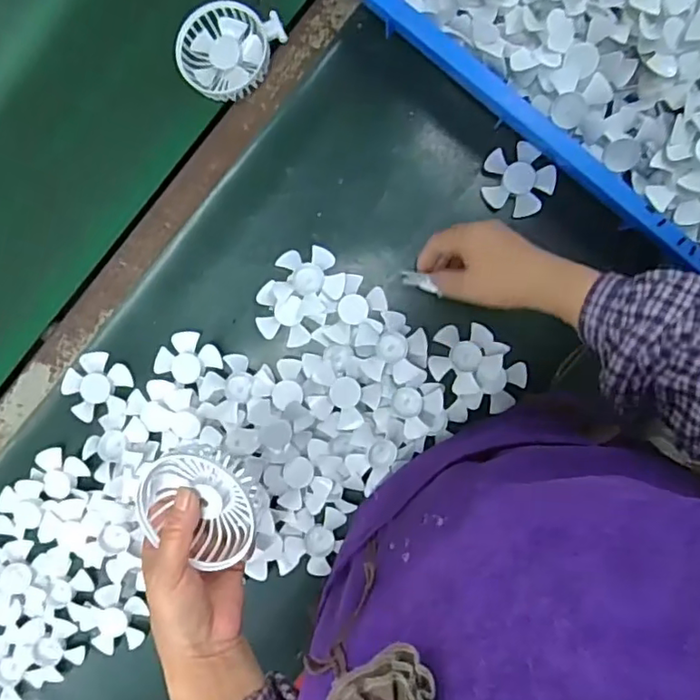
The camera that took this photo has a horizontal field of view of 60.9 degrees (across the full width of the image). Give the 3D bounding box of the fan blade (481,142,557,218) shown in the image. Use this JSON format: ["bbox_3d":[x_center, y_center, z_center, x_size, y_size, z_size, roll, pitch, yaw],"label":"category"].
[{"bbox_3d":[0.173,-0.175,0.610,0.070,0.009,0.069,0,93,5],"label":"fan blade"}]

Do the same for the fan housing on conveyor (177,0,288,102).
[{"bbox_3d":[-0.127,-0.307,0.607,0.092,0.028,0.096,0,93,5],"label":"fan housing on conveyor"}]

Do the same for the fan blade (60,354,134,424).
[{"bbox_3d":[-0.269,0.038,0.636,0.071,0.011,0.070,0,93,5],"label":"fan blade"}]

